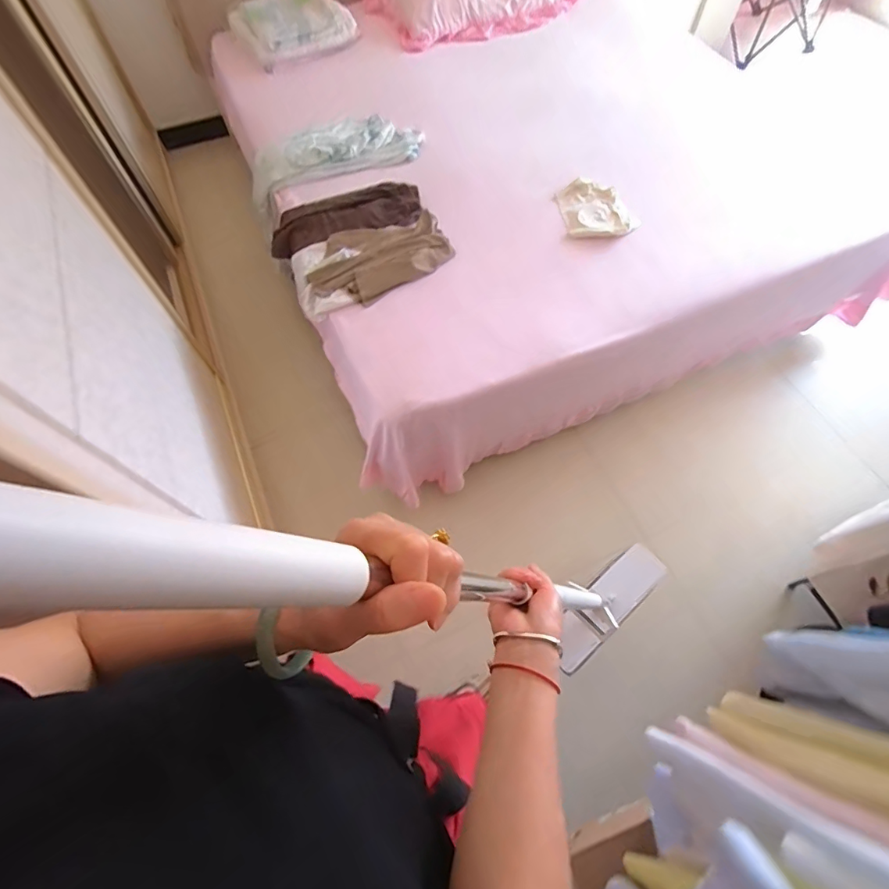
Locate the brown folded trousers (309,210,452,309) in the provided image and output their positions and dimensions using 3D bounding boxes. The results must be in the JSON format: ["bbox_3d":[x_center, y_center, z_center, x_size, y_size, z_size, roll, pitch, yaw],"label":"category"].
[{"bbox_3d":[-0.181,-0.526,1.318,0.386,0.034,0.249,-31,70,-14],"label":"brown folded trousers"}]

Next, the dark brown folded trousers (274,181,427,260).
[{"bbox_3d":[-0.303,-0.684,1.422,0.461,0.051,0.174,-12,76,-1],"label":"dark brown folded trousers"}]

